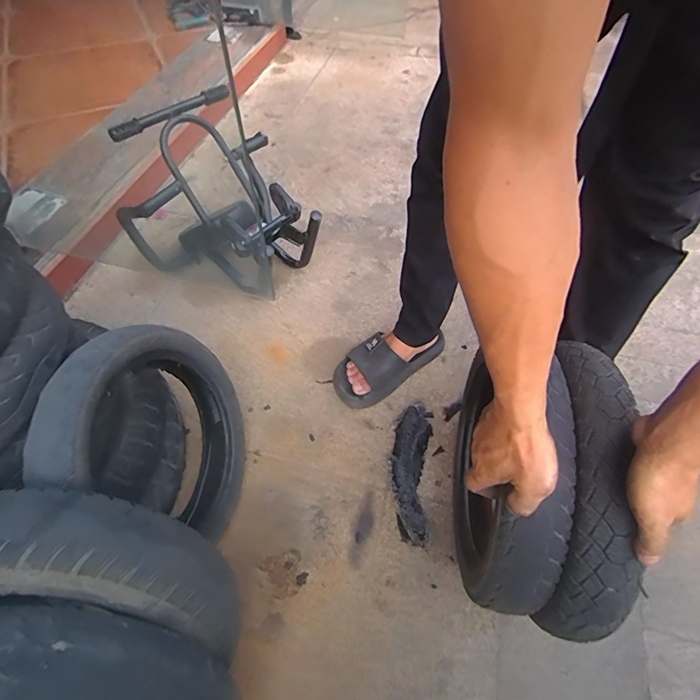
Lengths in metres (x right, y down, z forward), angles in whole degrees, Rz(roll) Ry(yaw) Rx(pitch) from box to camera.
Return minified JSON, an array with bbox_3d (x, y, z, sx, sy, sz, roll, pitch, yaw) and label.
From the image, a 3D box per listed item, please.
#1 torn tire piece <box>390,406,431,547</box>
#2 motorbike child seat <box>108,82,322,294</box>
[{"bbox_3d":[0.106,0.215,0.746,0.068,0.035,0.231,7,55,5],"label":"torn tire piece"},{"bbox_3d":[-0.263,-0.289,0.894,0.358,0.333,0.316,37,63,23],"label":"motorbike child seat"}]

